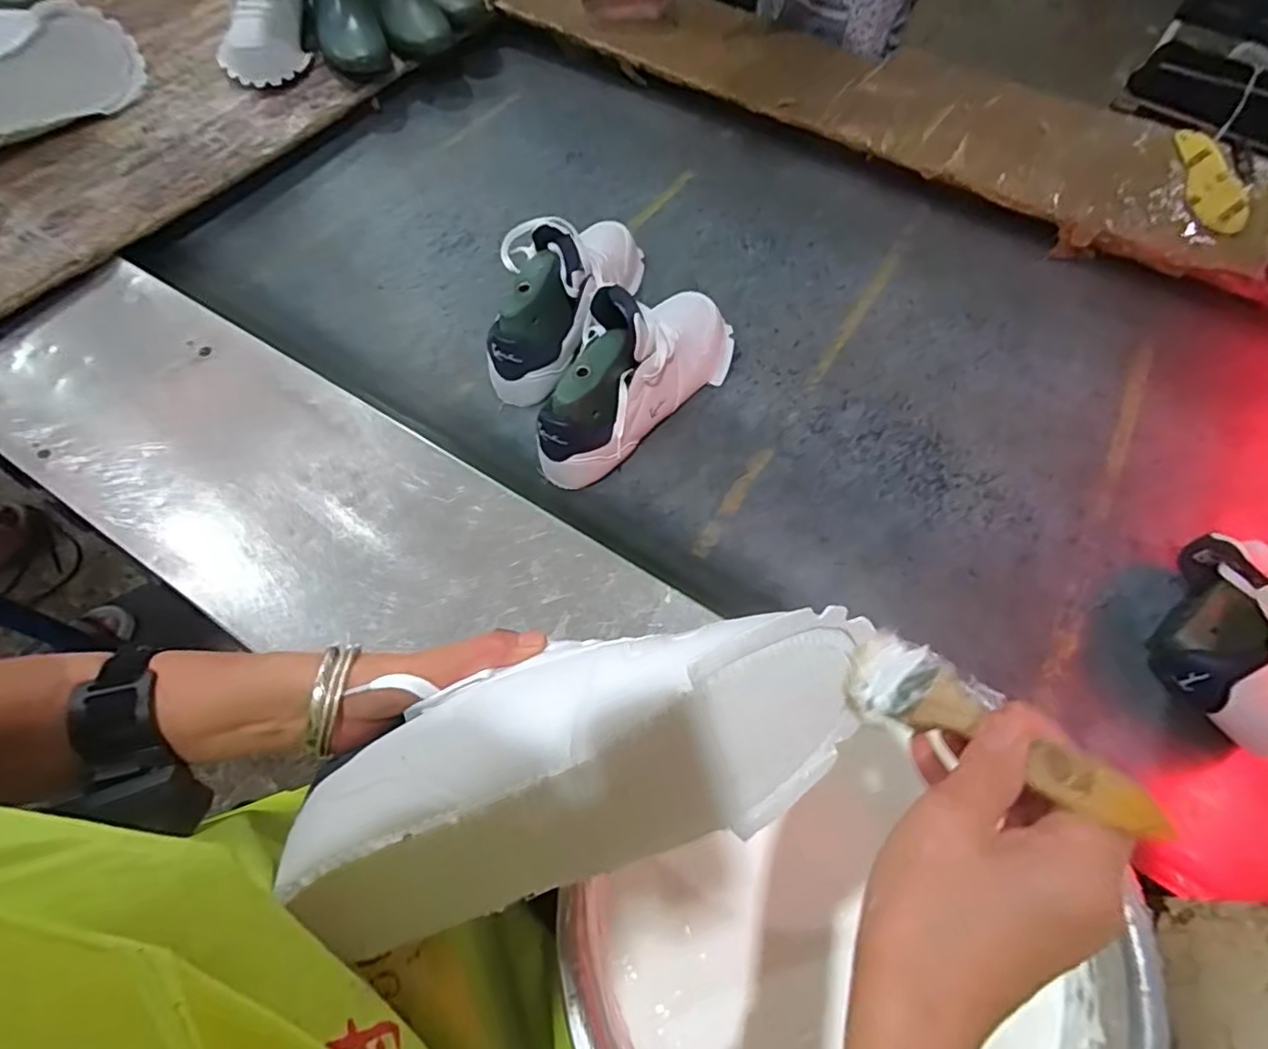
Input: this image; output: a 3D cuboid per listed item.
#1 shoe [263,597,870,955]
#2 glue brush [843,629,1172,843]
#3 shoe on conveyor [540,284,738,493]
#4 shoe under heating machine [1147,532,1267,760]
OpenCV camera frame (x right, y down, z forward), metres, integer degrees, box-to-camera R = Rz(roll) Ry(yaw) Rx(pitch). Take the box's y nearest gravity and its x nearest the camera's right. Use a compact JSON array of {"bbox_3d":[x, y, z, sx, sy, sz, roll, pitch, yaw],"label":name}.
[{"bbox_3d":[-0.022,0.110,0.297,0.277,0.080,0.105,-17,67,-7],"label":"shoe"},{"bbox_3d":[0.144,0.085,0.260,0.037,0.133,0.021,-28,111,-14],"label":"glue brush"},{"bbox_3d":[0.007,-0.172,0.642,0.111,0.152,0.292,38,57,14],"label":"shoe on conveyor"},{"bbox_3d":[0.544,0.092,0.534,0.127,0.098,0.213,35,65,16],"label":"shoe under heating machine"}]

